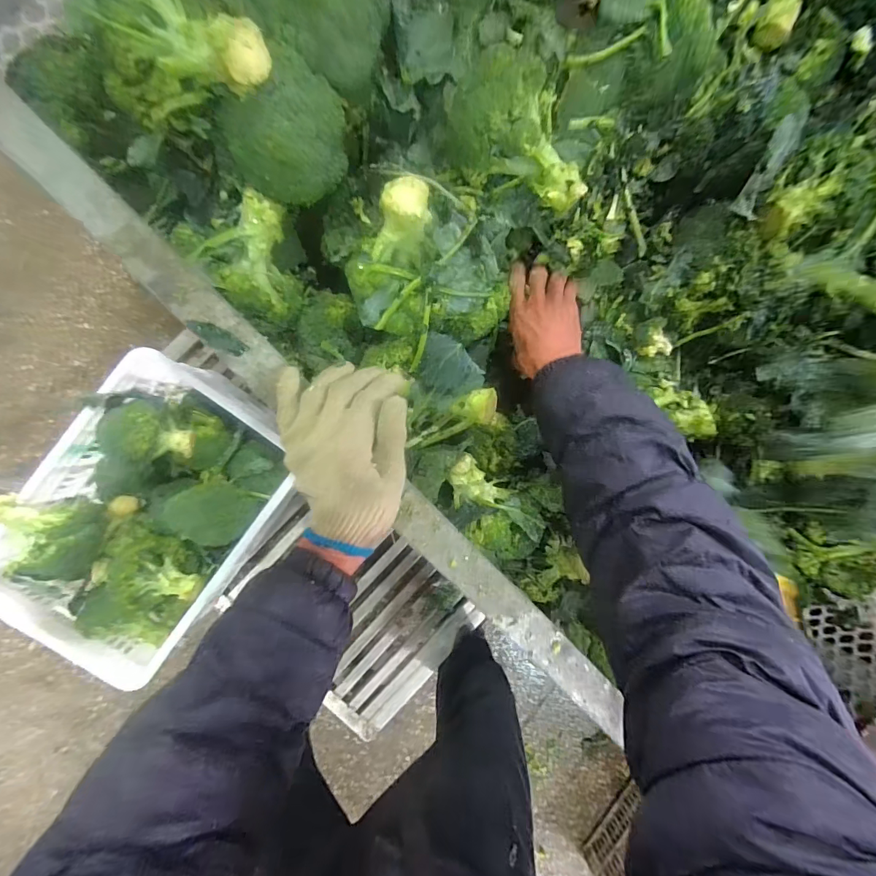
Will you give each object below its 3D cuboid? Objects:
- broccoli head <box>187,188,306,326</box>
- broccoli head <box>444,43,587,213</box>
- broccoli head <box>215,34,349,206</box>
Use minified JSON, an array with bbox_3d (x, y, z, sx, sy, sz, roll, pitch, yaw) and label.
[{"bbox_3d":[-0.195,-0.190,0.458,0.079,0.105,0.116,-9,92,-7],"label":"broccoli head"},{"bbox_3d":[0.086,-0.300,0.427,0.148,0.083,0.078,22,88,-8],"label":"broccoli head"},{"bbox_3d":[-0.135,-0.283,0.399,0.085,0.085,0.111,44,85,-6],"label":"broccoli head"}]

